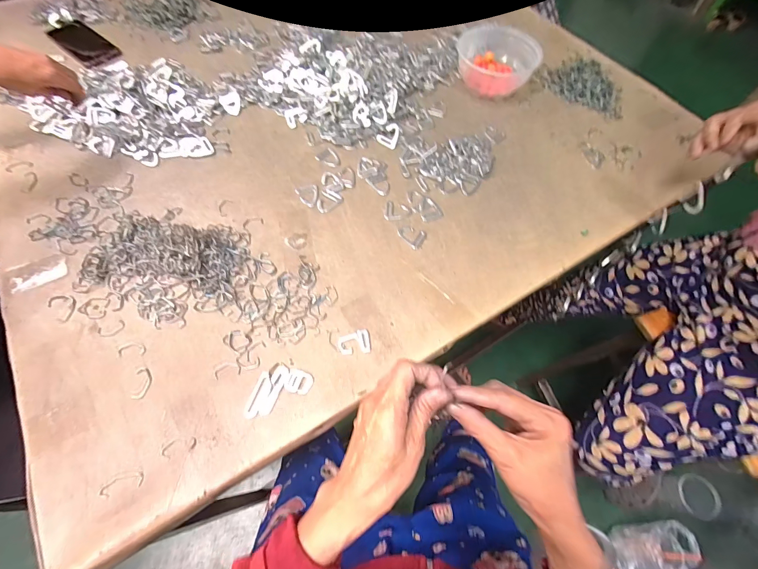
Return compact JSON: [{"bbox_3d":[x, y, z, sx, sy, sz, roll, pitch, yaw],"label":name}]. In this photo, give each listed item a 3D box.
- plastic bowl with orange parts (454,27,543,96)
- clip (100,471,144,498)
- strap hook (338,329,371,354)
[{"bbox_3d":[0.239,-0.463,0.711,0.153,0.075,0.162,1,62,-1],"label":"plastic bowl with orange parts"},{"bbox_3d":[-0.279,0.217,0.375,0.043,0.004,0.016,-15,63,-9],"label":"clip"},{"bbox_3d":[-0.033,0.076,0.461,0.042,0.004,0.032,-6,62,-4],"label":"strap hook"}]

